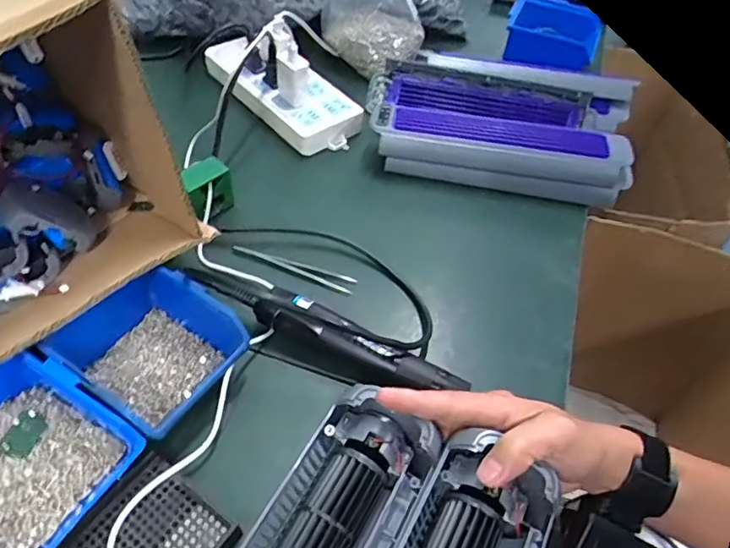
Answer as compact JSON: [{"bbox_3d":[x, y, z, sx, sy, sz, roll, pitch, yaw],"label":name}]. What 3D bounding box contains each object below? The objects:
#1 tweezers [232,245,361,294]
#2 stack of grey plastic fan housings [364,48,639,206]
[{"bbox_3d":[-0.072,-0.008,0.559,0.129,0.008,0.016,20,52,11],"label":"tweezers"},{"bbox_3d":[0.175,-0.186,0.685,0.336,0.085,0.219,4,51,-2],"label":"stack of grey plastic fan housings"}]

